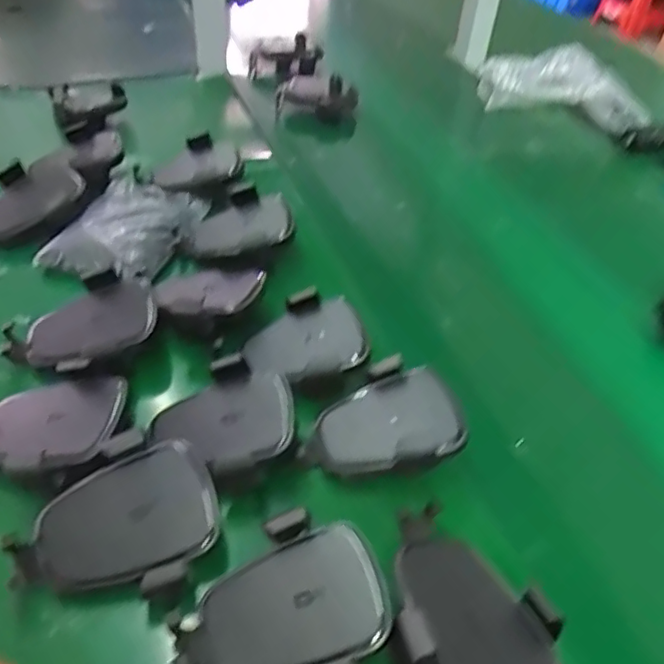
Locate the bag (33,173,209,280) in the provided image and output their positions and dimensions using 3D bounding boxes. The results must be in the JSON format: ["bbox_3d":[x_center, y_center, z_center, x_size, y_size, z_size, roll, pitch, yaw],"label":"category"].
[{"bbox_3d":[-0.197,-0.111,0.579,0.112,0.033,0.166,10,46,6],"label":"bag"}]

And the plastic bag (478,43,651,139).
[{"bbox_3d":[0.345,-0.362,0.866,0.246,0.063,0.127,27,50,21],"label":"plastic bag"}]

